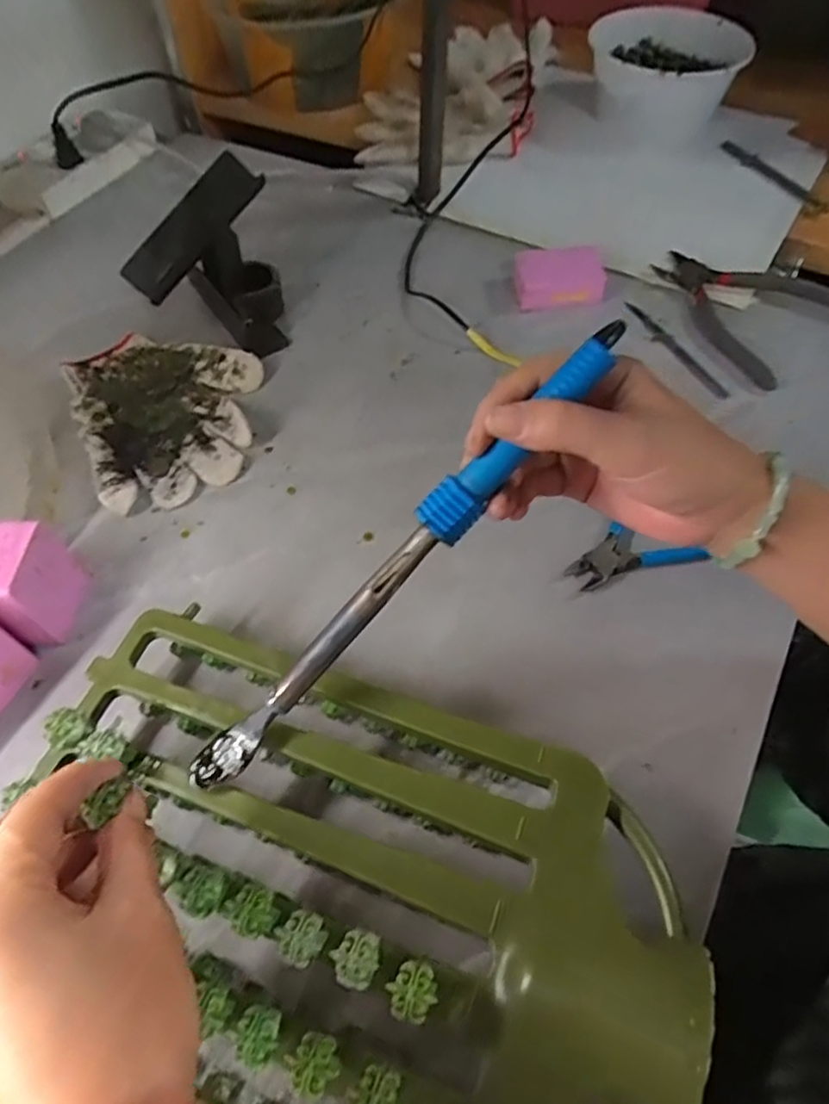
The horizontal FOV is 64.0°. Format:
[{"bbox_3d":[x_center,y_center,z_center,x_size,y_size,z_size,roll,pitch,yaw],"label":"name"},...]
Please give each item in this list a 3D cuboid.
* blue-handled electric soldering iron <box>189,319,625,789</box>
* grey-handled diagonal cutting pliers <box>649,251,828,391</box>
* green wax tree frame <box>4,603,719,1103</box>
[{"bbox_3d":[-0.005,0.007,0.319,0.296,0.028,0.023,-48,62,11],"label":"blue-handled electric soldering iron"},{"bbox_3d":[0.292,-0.228,0.588,0.151,0.019,0.161,-35,61,-19],"label":"grey-handled diagonal cutting pliers"},{"bbox_3d":[-0.041,0.152,0.318,0.327,0.082,0.216,17,58,13],"label":"green wax tree frame"}]

